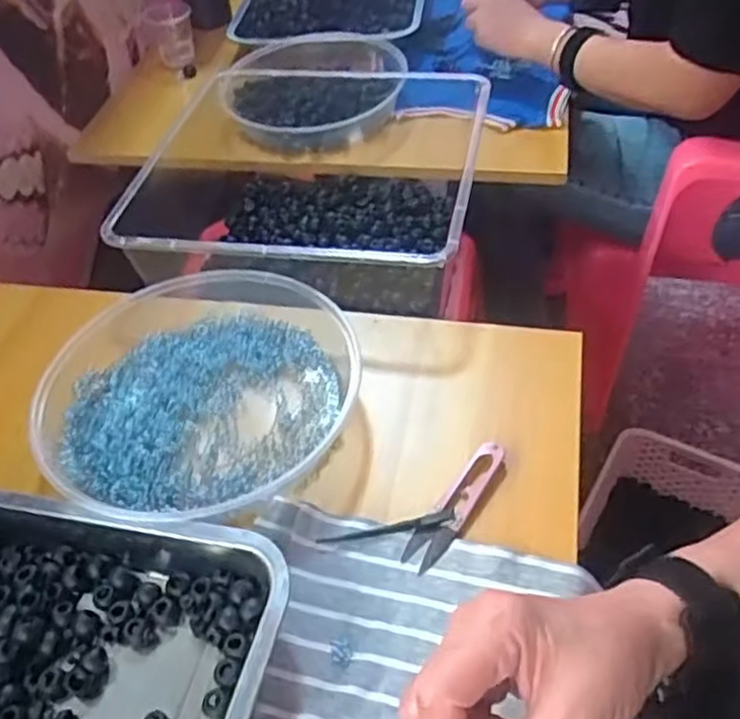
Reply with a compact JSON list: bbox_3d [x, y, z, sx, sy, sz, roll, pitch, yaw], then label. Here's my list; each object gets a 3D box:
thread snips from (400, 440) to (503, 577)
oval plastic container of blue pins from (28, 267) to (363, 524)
[{"bbox_3d":[0.056,0.092,0.472,0.022,0.011,0.099,25,54,26],"label":"thread snips"},{"bbox_3d":[-0.129,0.022,0.535,0.231,0.041,0.232,5,48,11],"label":"oval plastic container of blue pins"}]

